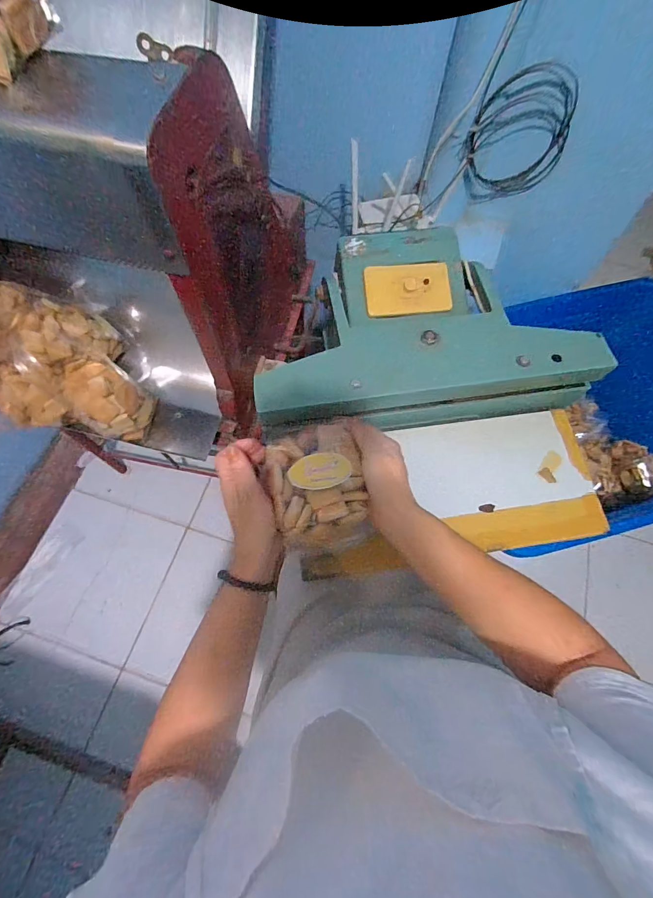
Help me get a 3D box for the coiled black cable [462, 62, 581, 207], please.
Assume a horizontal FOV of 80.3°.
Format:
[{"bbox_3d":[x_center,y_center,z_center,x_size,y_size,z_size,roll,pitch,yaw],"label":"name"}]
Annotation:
[{"bbox_3d":[0.365,-0.596,0.754,0.187,0.220,0.043,1,68,-2],"label":"coiled black cable"}]

